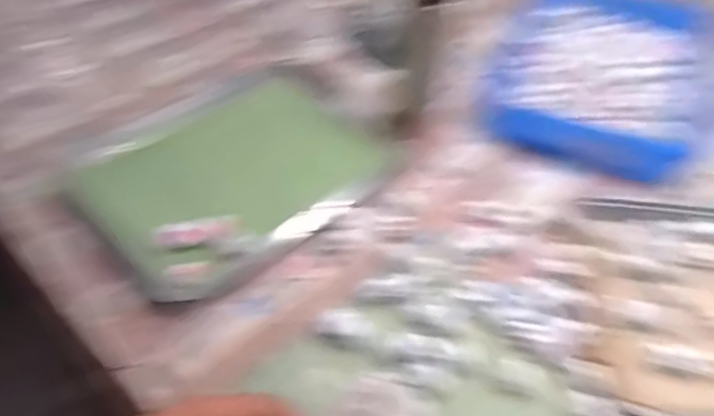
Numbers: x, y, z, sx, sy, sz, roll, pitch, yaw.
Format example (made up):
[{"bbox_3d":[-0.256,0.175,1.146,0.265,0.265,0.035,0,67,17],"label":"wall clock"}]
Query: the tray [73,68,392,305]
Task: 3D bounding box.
[{"bbox_3d":[-0.128,-0.049,0.668,0.320,0.031,0.264,-31,54,-30],"label":"tray"}]

